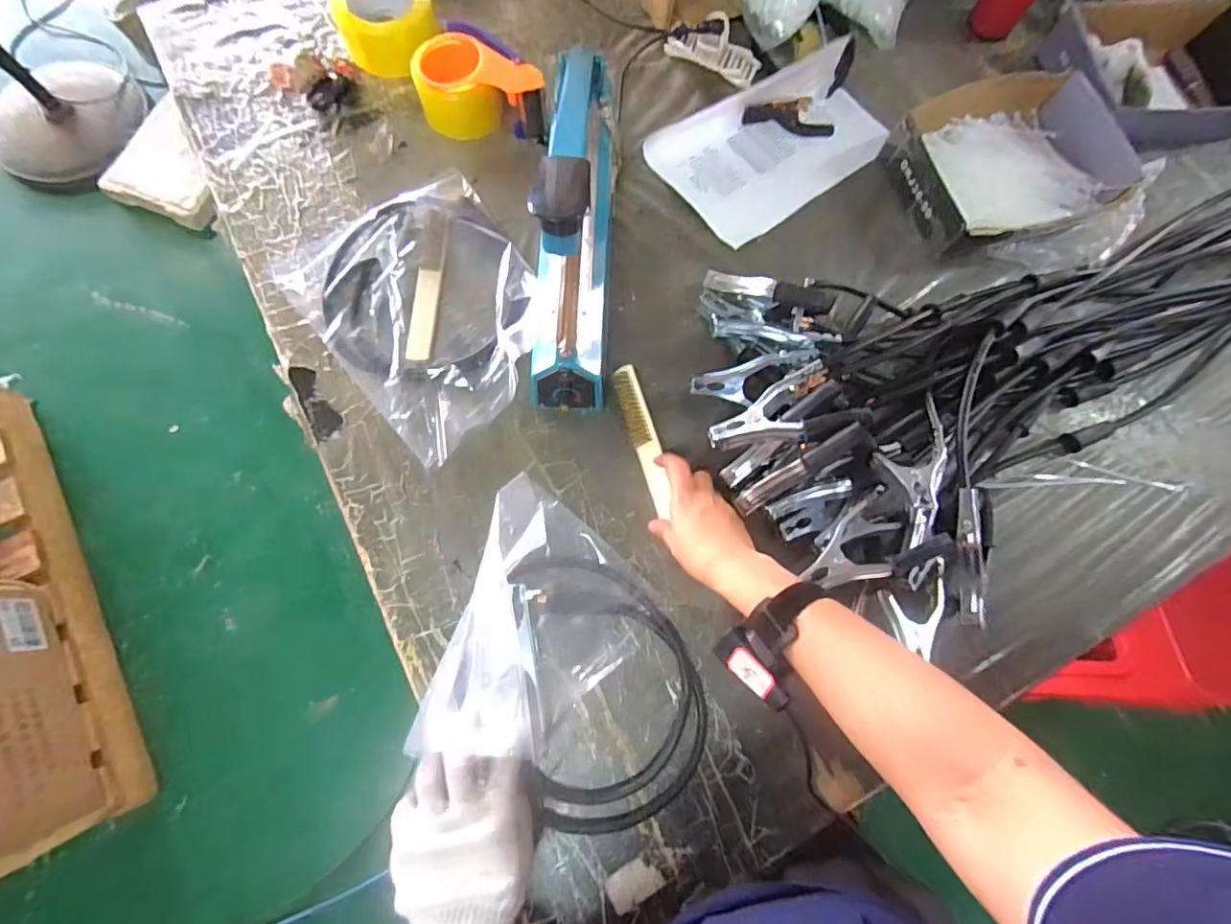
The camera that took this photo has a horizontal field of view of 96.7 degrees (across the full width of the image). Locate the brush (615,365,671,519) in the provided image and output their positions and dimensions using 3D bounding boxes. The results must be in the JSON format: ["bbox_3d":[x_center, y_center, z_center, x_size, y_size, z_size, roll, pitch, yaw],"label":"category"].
[{"bbox_3d":[0.030,-0.025,0.574,0.029,0.017,0.163,-14,77,-5],"label":"brush"}]

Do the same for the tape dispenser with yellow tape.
[{"bbox_3d":[-0.164,-0.460,0.670,0.158,0.071,0.104,5,75,0],"label":"tape dispenser with yellow tape"}]

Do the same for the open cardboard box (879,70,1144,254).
[{"bbox_3d":[0.483,-0.371,0.678,0.262,0.053,0.200,-18,76,-6],"label":"open cardboard box"}]

